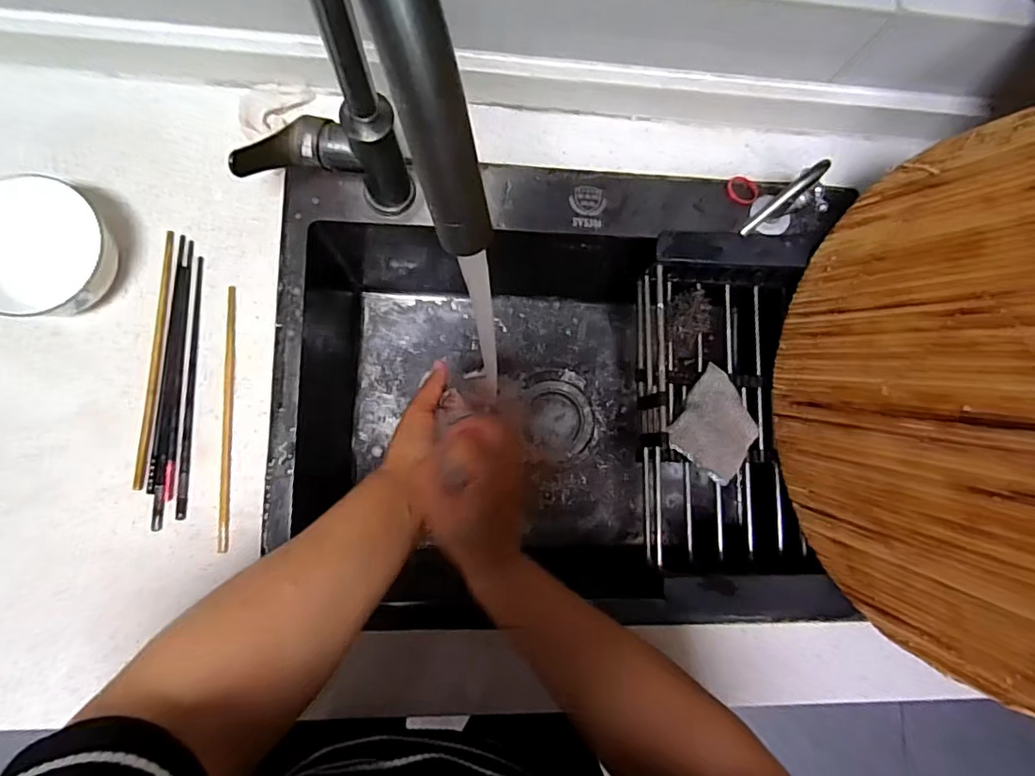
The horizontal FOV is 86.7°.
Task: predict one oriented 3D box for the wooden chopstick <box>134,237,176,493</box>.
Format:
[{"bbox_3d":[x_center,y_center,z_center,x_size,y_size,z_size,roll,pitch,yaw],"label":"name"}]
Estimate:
[{"bbox_3d":[-0.325,-0.028,0.494,0.010,0.004,0.232,3,83,-6],"label":"wooden chopstick"}]

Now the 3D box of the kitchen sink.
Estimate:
[{"bbox_3d":[0.031,0.024,0.630,0.564,0.215,0.471,3,84,-6],"label":"kitchen sink"}]

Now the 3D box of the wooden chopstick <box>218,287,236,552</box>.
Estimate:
[{"bbox_3d":[-0.257,0.024,0.487,0.009,0.004,0.232,-1,83,-6],"label":"wooden chopstick"}]

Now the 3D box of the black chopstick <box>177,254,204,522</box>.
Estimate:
[{"bbox_3d":[-0.290,-0.003,0.487,0.008,0.004,0.231,0,83,-6],"label":"black chopstick"}]

